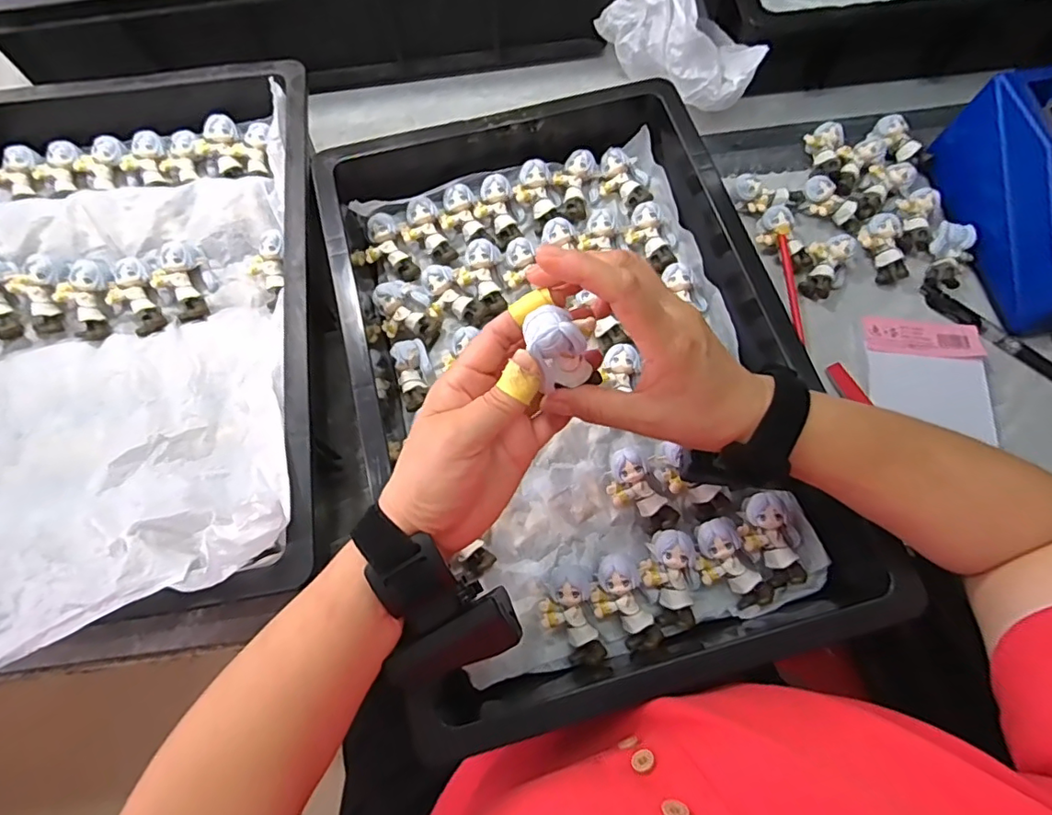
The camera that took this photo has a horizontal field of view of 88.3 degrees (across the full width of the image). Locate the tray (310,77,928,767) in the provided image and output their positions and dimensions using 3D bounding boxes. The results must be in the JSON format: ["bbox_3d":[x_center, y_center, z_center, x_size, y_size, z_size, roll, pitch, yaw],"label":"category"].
[{"bbox_3d":[0.033,-0.035,0.415,0.314,0.065,0.477,-16,72,-5],"label":"tray"}]

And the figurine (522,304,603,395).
[{"bbox_3d":[0.022,-0.027,0.289,0.023,0.059,0.034,10,70,29],"label":"figurine"}]

